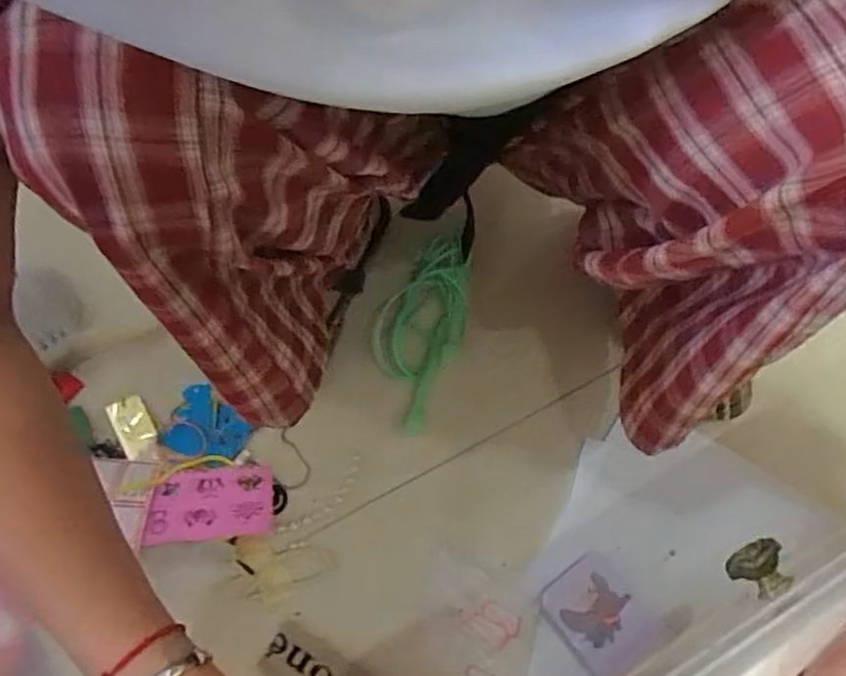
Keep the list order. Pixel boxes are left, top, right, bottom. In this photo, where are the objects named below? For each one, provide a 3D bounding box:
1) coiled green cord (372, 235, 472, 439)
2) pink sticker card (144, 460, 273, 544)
[{"bbox_3d":[-0.002,-0.012,0.640,0.087,0.047,0.204,13,65,6],"label":"coiled green cord"},{"bbox_3d":[-0.179,0.136,0.569,0.098,0.008,0.067,-1,50,-15],"label":"pink sticker card"}]

